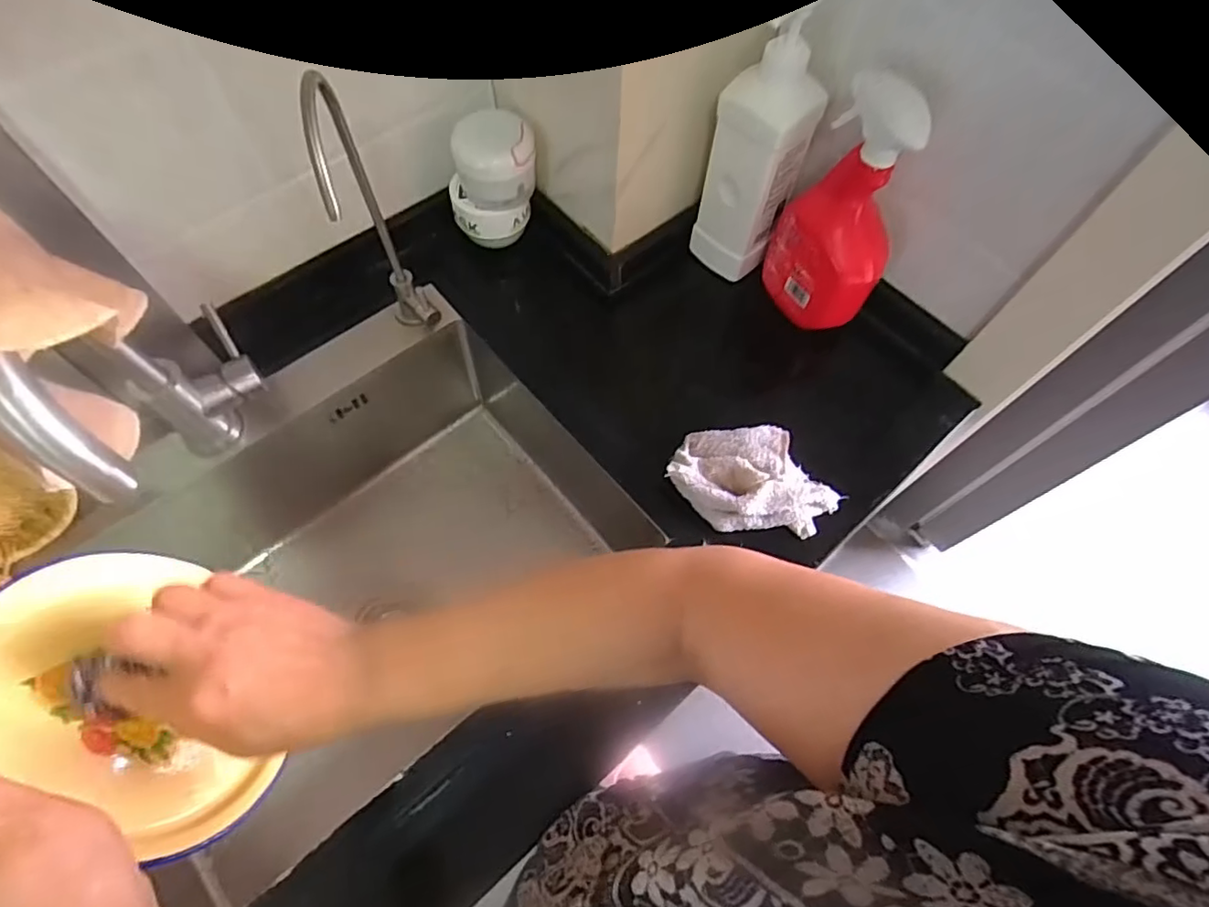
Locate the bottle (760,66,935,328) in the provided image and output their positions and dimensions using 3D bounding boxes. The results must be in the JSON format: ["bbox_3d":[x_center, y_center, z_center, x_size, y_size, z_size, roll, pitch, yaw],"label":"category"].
[{"bbox_3d":[0.233,-0.233,0.578,0.061,0.227,0.101,-19,67,-12],"label":"bottle"}]

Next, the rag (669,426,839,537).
[{"bbox_3d":[0.144,0.027,0.582,0.143,0.035,0.108,42,69,16],"label":"rag"}]

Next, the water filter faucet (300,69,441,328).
[{"bbox_3d":[-0.189,-0.181,0.526,0.044,0.288,0.126,-14,66,-10],"label":"water filter faucet"}]

